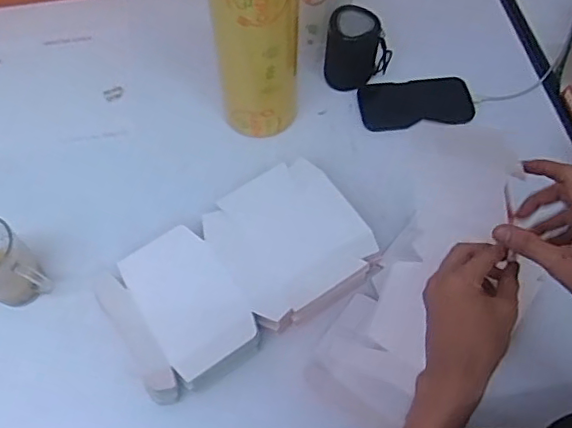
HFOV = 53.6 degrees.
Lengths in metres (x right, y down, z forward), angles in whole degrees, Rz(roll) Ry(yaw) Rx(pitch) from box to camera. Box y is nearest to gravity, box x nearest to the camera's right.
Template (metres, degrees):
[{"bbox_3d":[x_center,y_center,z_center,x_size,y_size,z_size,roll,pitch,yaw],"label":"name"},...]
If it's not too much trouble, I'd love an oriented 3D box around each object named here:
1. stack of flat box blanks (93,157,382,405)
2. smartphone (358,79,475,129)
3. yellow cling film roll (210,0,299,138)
[{"bbox_3d":[-0.052,0.070,0.677,0.317,0.044,0.179,-32,67,-14],"label":"stack of flat box blanks"},{"bbox_3d":[0.195,-0.167,0.849,0.174,0.009,0.082,-3,69,-8],"label":"smartphone"},{"bbox_3d":[-0.032,-0.224,0.662,0.095,0.314,0.080,5,62,3],"label":"yellow cling film roll"}]

